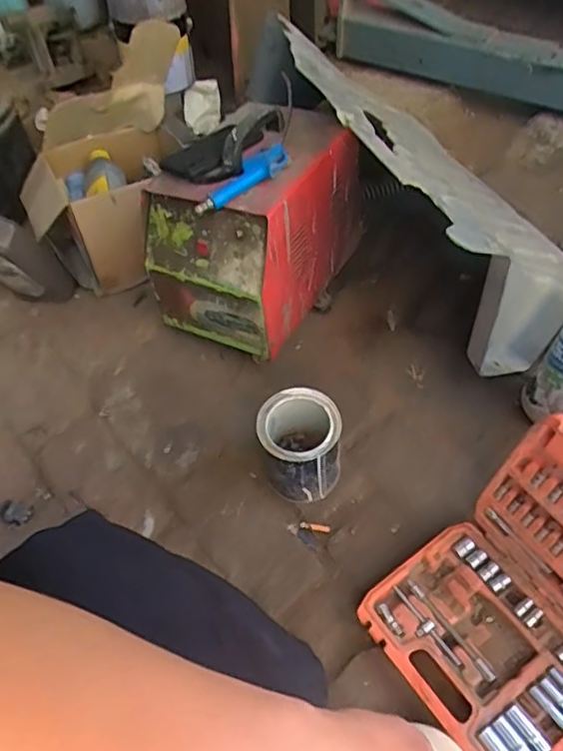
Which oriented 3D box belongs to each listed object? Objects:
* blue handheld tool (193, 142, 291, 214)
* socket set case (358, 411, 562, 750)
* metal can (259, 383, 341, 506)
[{"bbox_3d":[-0.055,-0.268,0.827,0.152,0.034,0.043,-34,58,-20],"label":"blue handheld tool"},{"bbox_3d":[0.267,0.246,0.653,0.276,0.200,0.245,-31,57,-18],"label":"socket set case"},{"bbox_3d":[0.027,0.096,0.814,0.102,0.126,0.103,-2,53,3],"label":"metal can"}]

